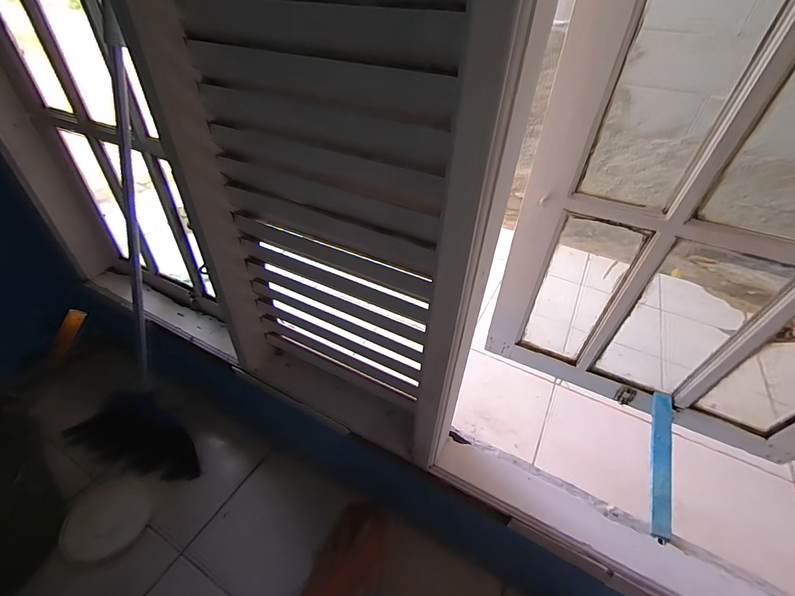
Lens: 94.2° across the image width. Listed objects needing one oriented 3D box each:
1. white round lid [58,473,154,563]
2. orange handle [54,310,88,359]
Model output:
[{"bbox_3d":[-0.685,0.513,0.879,0.167,0.018,0.198,-10,40,-34],"label":"white round lid"},{"bbox_3d":[-0.740,0.083,0.830,0.034,0.141,0.028,22,27,-39],"label":"orange handle"}]

